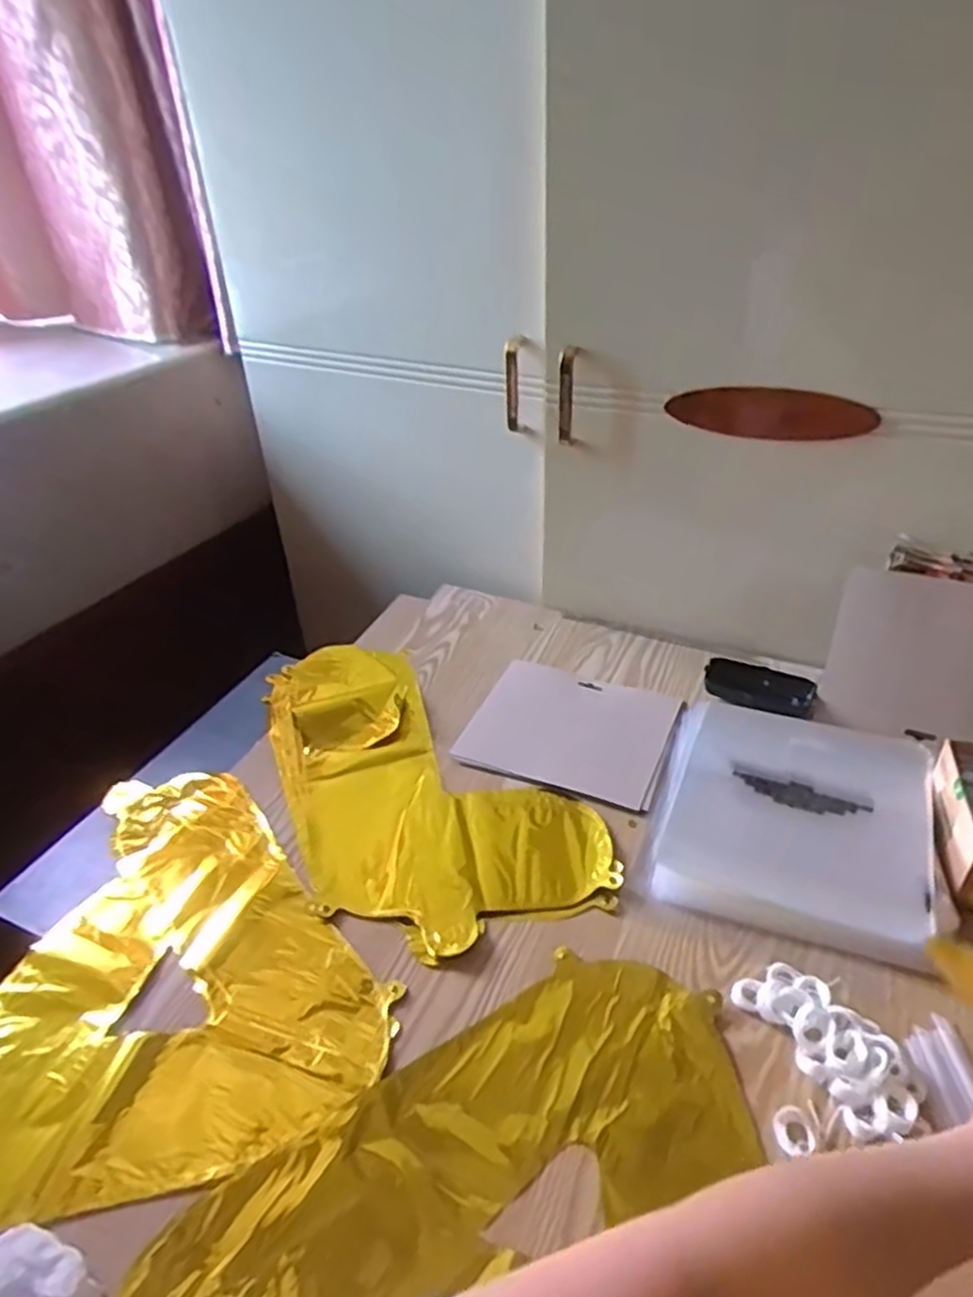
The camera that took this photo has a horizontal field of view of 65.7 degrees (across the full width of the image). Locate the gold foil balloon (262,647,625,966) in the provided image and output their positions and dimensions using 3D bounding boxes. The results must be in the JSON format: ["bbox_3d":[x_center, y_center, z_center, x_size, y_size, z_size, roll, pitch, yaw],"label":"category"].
[{"bbox_3d":[-0.084,0.117,0.729,0.229,0.022,0.422,-19,38,-22],"label":"gold foil balloon"}]

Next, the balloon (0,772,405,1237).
[{"bbox_3d":[-0.264,0.236,0.586,0.372,0.021,0.365,-4,35,-2],"label":"balloon"}]

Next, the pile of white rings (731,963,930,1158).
[{"bbox_3d":[0.221,0.262,0.497,0.096,0.021,0.116,-5,35,-3],"label":"pile of white rings"}]

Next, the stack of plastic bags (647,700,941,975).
[{"bbox_3d":[0.261,0.142,0.646,0.217,0.039,0.224,10,37,18],"label":"stack of plastic bags"}]

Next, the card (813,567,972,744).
[{"bbox_3d":[0.437,0.015,0.725,0.190,0.154,0.008,13,15,20],"label":"card"}]

